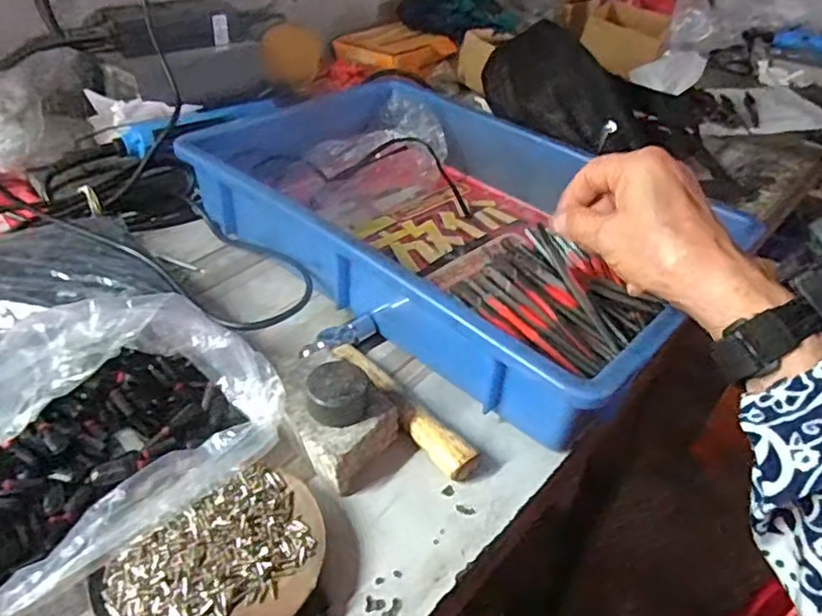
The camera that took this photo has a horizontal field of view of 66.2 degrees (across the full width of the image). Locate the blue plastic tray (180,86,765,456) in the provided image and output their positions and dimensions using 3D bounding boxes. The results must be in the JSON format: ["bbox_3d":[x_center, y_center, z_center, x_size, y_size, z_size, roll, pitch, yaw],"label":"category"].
[{"bbox_3d":[0.037,-0.085,0.562,0.439,0.096,0.290,32,46,31],"label":"blue plastic tray"}]

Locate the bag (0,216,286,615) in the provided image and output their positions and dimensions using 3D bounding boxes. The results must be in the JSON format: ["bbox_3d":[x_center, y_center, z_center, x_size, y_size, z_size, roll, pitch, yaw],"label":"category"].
[{"bbox_3d":[-0.247,0.030,0.380,0.286,0.079,0.239,34,47,32],"label":"bag"}]

